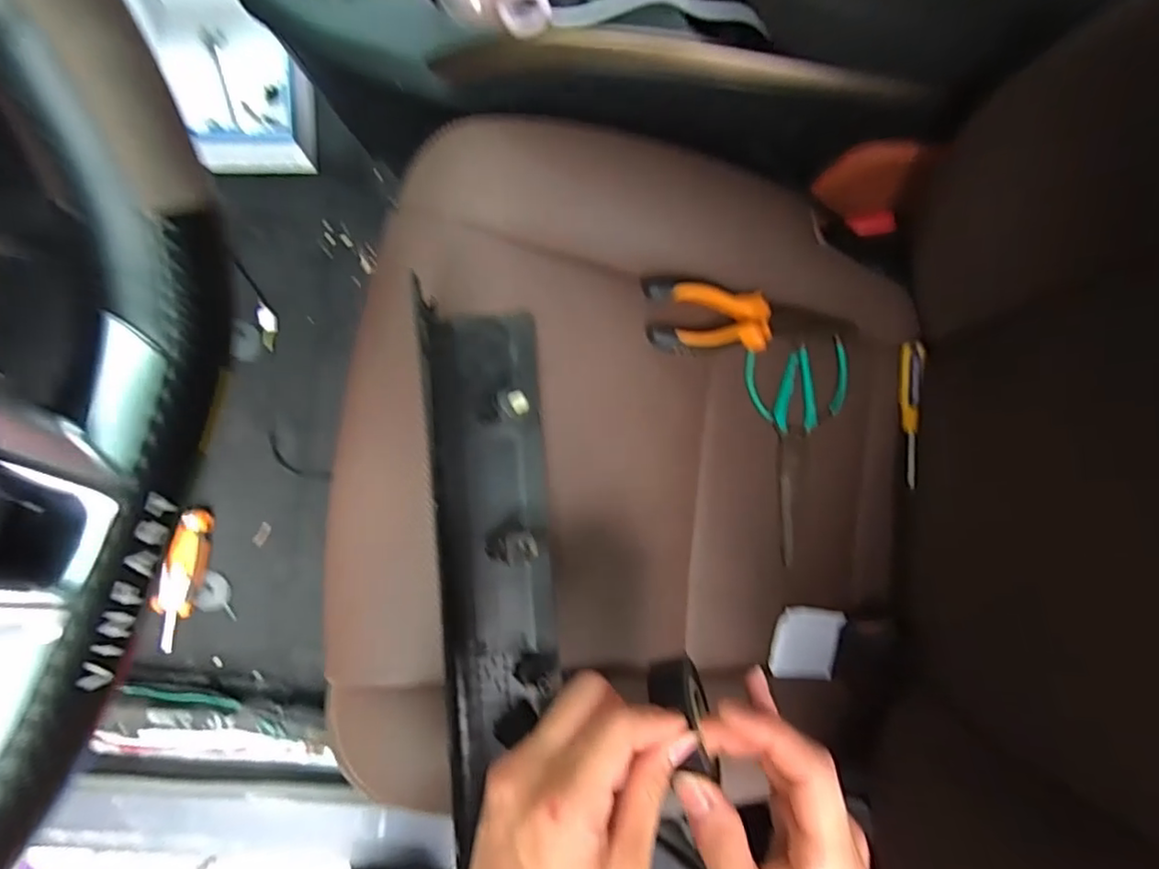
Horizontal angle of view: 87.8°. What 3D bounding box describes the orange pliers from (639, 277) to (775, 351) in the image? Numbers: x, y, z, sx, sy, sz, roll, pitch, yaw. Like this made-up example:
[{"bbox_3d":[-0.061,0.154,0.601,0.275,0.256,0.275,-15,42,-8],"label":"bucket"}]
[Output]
[{"bbox_3d":[0.102,-0.092,0.467,0.103,0.010,0.051,-2,100,-14],"label":"orange pliers"}]

